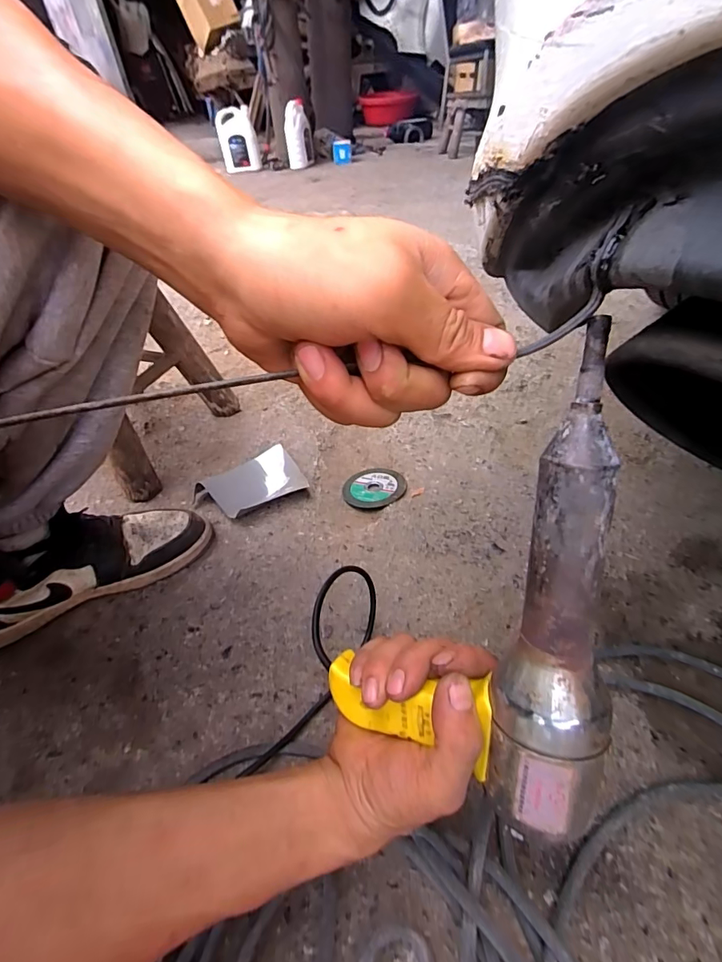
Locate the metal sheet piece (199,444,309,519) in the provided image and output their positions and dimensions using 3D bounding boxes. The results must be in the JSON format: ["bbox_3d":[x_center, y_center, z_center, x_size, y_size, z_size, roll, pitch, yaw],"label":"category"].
[{"bbox_3d":[-0.139,0.005,0.608,0.117,0.031,0.094,-26,45,-21],"label":"metal sheet piece"}]

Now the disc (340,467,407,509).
[{"bbox_3d":[0.018,0.009,0.616,0.083,0.005,0.079,-7,36,5],"label":"disc"}]

